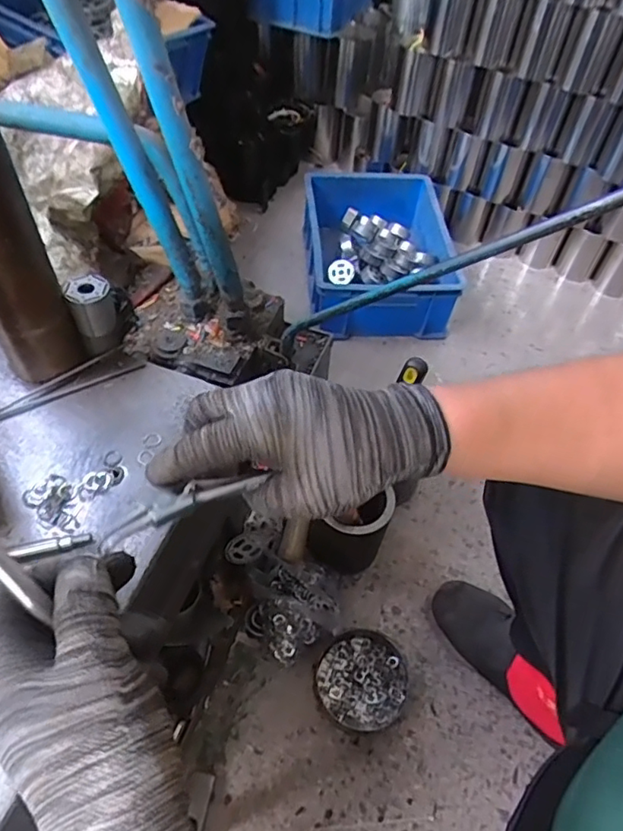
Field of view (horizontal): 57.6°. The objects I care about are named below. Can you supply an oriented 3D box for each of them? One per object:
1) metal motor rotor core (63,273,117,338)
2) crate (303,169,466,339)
[{"bbox_3d":[-0.194,-0.098,0.504,0.036,0.039,0.036,-25,58,-21],"label":"metal motor rotor core"},{"bbox_3d":[0.148,-0.365,1.252,0.311,0.132,0.427,-1,53,-4],"label":"crate"}]

